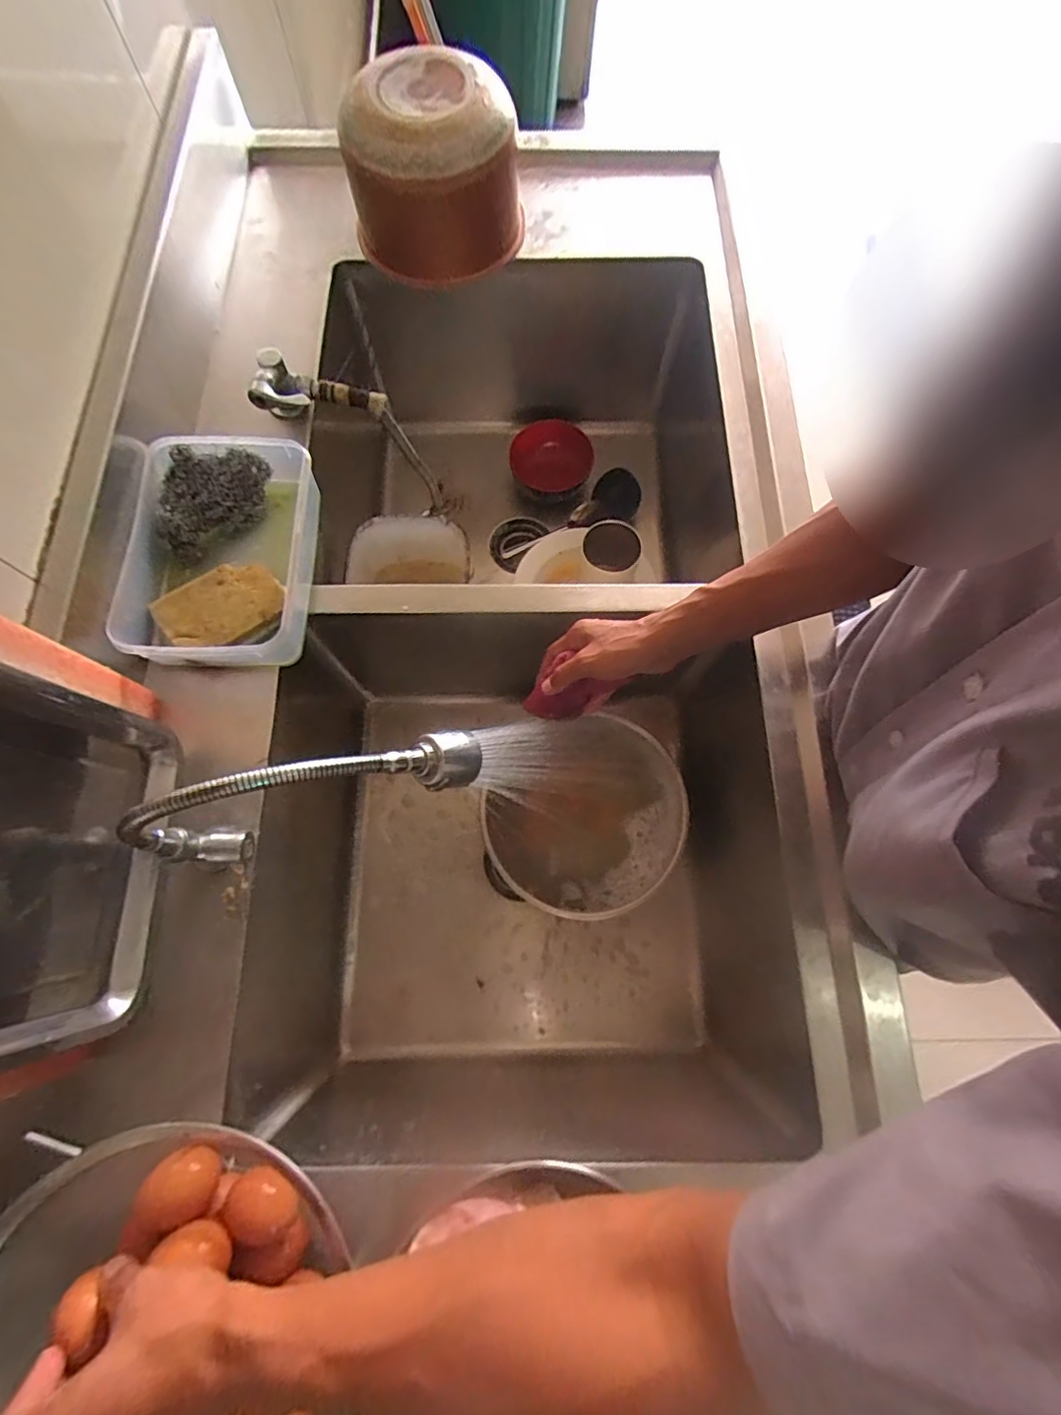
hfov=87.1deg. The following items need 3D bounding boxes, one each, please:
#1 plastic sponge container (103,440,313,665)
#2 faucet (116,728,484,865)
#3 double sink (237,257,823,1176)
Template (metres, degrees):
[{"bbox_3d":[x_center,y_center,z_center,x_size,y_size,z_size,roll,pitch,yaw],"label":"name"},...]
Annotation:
[{"bbox_3d":[-0.322,-0.158,0.590,0.185,0.080,0.243,-6,73,-4],"label":"plastic sponge container"},{"bbox_3d":[-0.173,0.067,0.438,0.270,0.131,0.042,-17,74,-7],"label":"faucet"},{"bbox_3d":[-0.014,-0.092,0.789,0.546,0.309,1.103,-3,73,-3],"label":"double sink"}]

